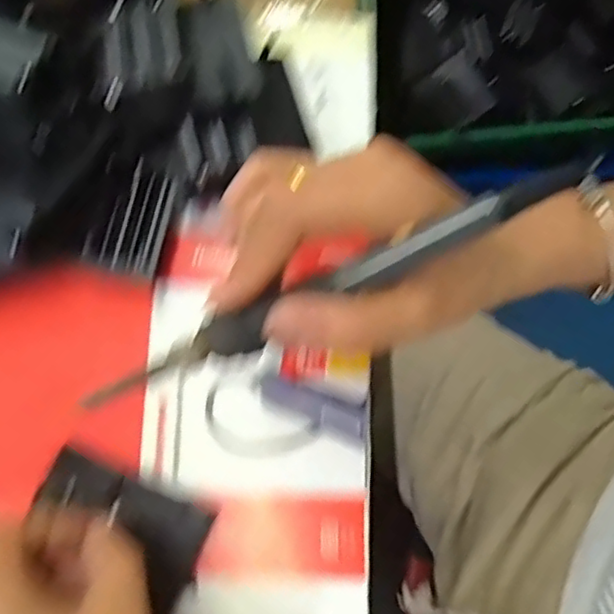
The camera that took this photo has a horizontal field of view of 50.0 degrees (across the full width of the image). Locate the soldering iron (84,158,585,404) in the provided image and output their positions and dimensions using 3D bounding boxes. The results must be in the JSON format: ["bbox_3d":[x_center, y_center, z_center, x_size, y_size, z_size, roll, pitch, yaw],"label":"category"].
[{"bbox_3d":[0.006,-0.004,0.239,0.200,0.020,0.013,-25,78,9],"label":"soldering iron"}]

